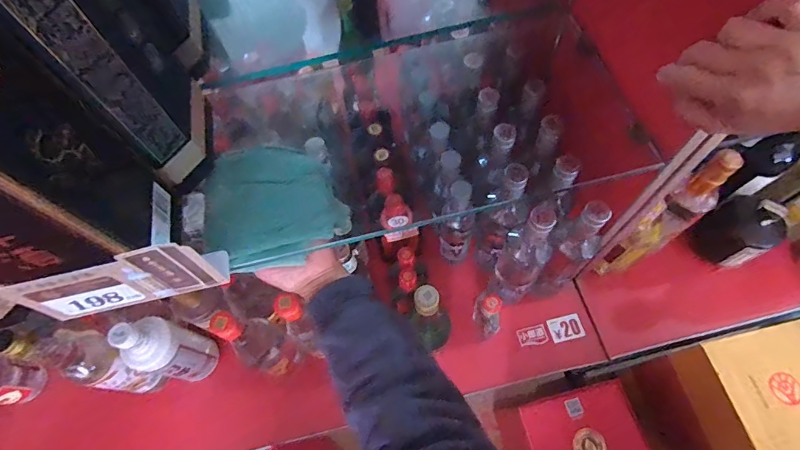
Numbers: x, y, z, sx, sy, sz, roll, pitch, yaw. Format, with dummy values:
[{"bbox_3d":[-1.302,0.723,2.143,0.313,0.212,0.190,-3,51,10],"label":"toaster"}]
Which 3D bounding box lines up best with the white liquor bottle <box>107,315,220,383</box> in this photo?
[{"bbox_3d":[-0.349,0.191,0.639,0.060,0.205,0.075,19,67,12],"label":"white liquor bottle"}]

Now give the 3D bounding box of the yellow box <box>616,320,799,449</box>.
[{"bbox_3d":[0.453,0.233,0.581,0.156,0.205,0.136,-16,65,-4],"label":"yellow box"}]

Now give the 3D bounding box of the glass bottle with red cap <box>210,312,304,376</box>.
[{"bbox_3d":[-0.207,0.167,0.608,0.074,0.200,0.057,30,70,16],"label":"glass bottle with red cap"}]

